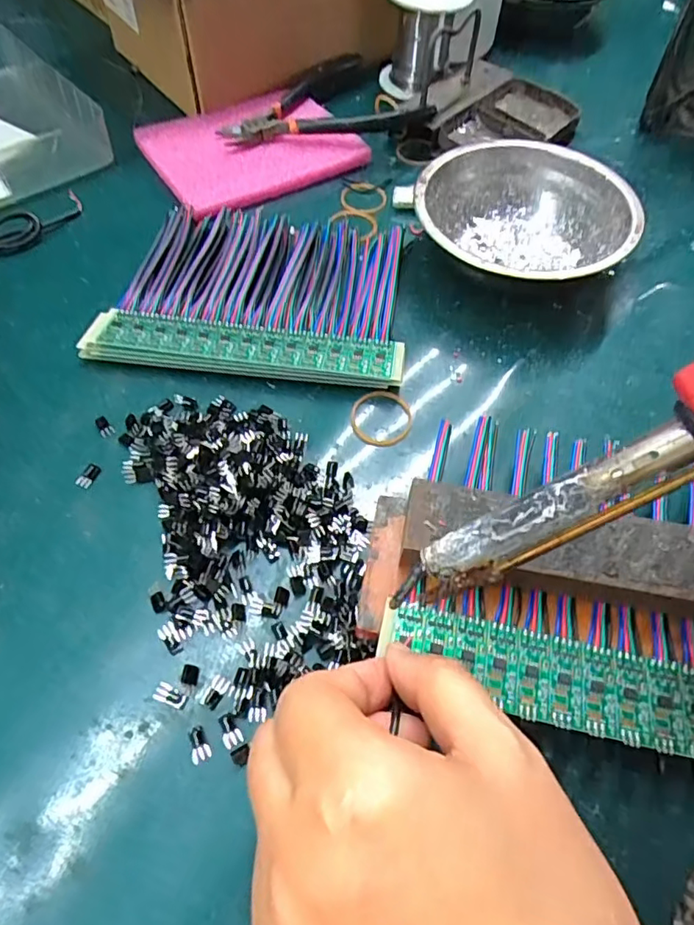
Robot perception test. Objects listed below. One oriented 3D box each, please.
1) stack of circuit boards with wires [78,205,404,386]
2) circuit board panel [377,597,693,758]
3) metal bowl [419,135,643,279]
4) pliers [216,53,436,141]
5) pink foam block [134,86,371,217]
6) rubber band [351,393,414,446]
[{"bbox_3d":[-0.050,-0.105,0.333,0.162,0.013,0.135,5,58,1],"label":"stack of circuit boards with wires"},{"bbox_3d":[0.094,0.083,0.209,0.163,0.004,0.034,14,59,7],"label":"circuit board panel"},{"bbox_3d":[0.106,-0.148,0.345,0.121,0.040,0.123,1,58,-1],"label":"metal bowl"},{"bbox_3d":[-0.025,-0.260,0.413,0.129,0.019,0.116,-25,62,-16],"label":"pliers"},{"bbox_3d":[-0.072,-0.235,0.409,0.136,0.009,0.122,-28,64,-18],"label":"pink foam block"},{"bbox_3d":[0.018,-0.023,0.291,0.032,0.004,0.032,14,59,7],"label":"rubber band"}]

